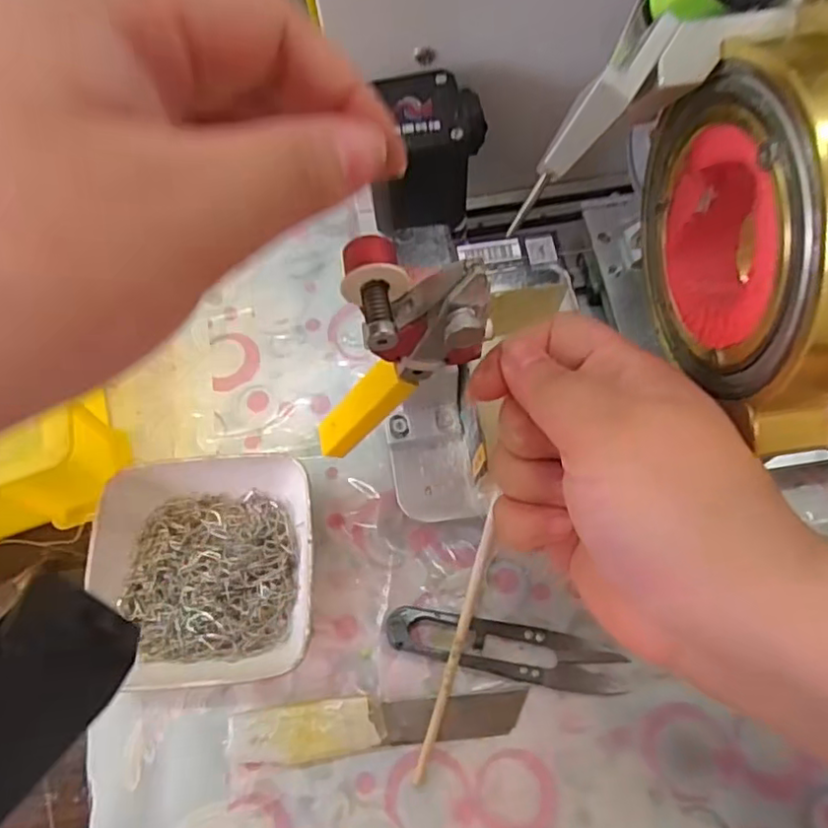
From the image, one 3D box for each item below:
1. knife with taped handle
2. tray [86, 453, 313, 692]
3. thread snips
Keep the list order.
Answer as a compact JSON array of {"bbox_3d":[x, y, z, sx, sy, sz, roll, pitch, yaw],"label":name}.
[{"bbox_3d":[-0.015,0.128,0.259,0.121,0.013,0.022,-8,66,0],"label":"knife with taped handle"},{"bbox_3d":[-0.092,0.067,0.280,0.094,0.024,0.100,-6,66,0],"label":"tray"},{"bbox_3d":[0.038,0.102,0.272,0.100,0.005,0.022,10,67,7],"label":"thread snips"}]

